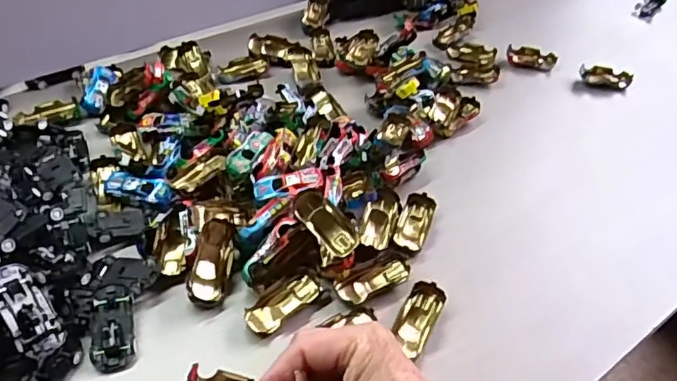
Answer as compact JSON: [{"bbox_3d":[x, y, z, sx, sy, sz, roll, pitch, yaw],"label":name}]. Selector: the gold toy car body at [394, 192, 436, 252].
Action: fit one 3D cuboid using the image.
[{"bbox_3d":[0.069,0.030,0.505,0.028,0.016,0.065,17,46,13],"label":"gold toy car body"}]

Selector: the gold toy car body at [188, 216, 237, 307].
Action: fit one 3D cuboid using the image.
[{"bbox_3d":[-0.102,0.059,0.447,0.029,0.018,0.068,8,69,3],"label":"gold toy car body"}]

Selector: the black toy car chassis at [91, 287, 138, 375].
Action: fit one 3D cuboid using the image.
[{"bbox_3d":[-0.170,0.102,0.416,0.030,0.020,0.065,-10,46,-13],"label":"black toy car chassis"}]

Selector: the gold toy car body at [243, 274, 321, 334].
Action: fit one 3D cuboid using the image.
[{"bbox_3d":[-0.045,0.089,0.437,0.029,0.016,0.064,36,53,28],"label":"gold toy car body"}]

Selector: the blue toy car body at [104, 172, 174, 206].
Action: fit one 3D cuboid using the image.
[{"bbox_3d":[-0.185,-0.001,0.510,0.066,0.013,0.023,10,45,6],"label":"blue toy car body"}]

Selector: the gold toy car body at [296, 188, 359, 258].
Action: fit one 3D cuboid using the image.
[{"bbox_3d":[-0.010,0.027,0.462,0.064,0.014,0.028,47,57,10],"label":"gold toy car body"}]

